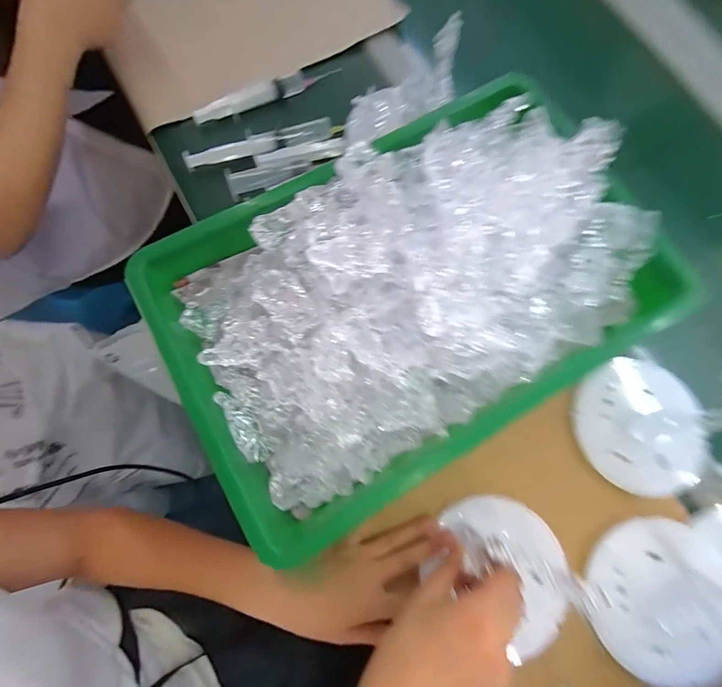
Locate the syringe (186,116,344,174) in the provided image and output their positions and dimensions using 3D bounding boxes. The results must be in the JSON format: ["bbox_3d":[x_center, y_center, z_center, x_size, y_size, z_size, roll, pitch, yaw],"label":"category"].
[{"bbox_3d":[-0.115,-0.237,0.427,0.183,0.017,0.026,-17,77,-6],"label":"syringe"}]

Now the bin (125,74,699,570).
[{"bbox_3d":[0.042,-0.048,0.310,0.417,0.078,0.270,-29,79,-8],"label":"bin"}]

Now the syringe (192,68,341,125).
[{"bbox_3d":[-0.115,-0.310,0.446,0.185,0.026,0.016,-26,78,-8],"label":"syringe"}]

